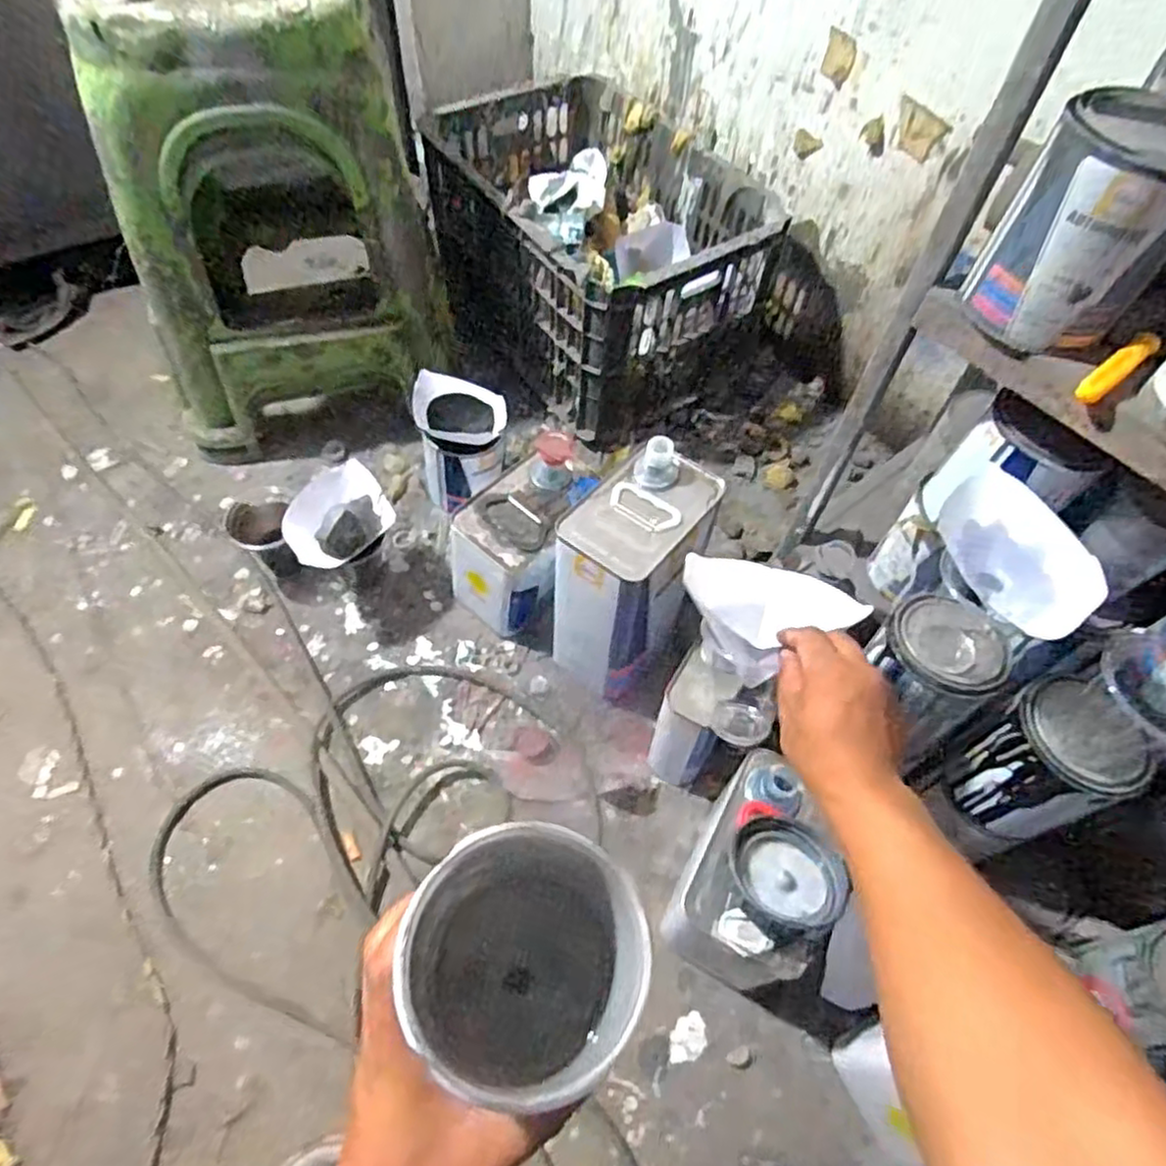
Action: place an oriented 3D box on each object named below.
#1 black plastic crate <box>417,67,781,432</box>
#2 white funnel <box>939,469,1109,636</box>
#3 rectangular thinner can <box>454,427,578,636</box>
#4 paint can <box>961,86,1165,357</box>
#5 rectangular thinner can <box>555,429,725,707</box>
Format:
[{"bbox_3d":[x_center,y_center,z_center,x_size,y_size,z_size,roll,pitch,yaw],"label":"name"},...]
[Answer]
[{"bbox_3d":[0.016,-0.518,1.078,0.345,0.235,0.504,-27,63,-20],"label":"black plastic crate"},{"bbox_3d":[0.317,-0.015,0.543,0.074,0.069,0.129,-7,58,-9],"label":"white funnel"},{"bbox_3d":[-0.072,-0.052,0.852,0.114,0.155,0.174,36,62,18],"label":"rectangular thinner can"},{"bbox_3d":[0.349,-0.245,0.481,0.102,0.139,0.108,36,62,18],"label":"paint can"},{"bbox_3d":[0.048,-0.007,0.779,0.124,0.259,0.184,27,59,13],"label":"rectangular thinner can"}]

